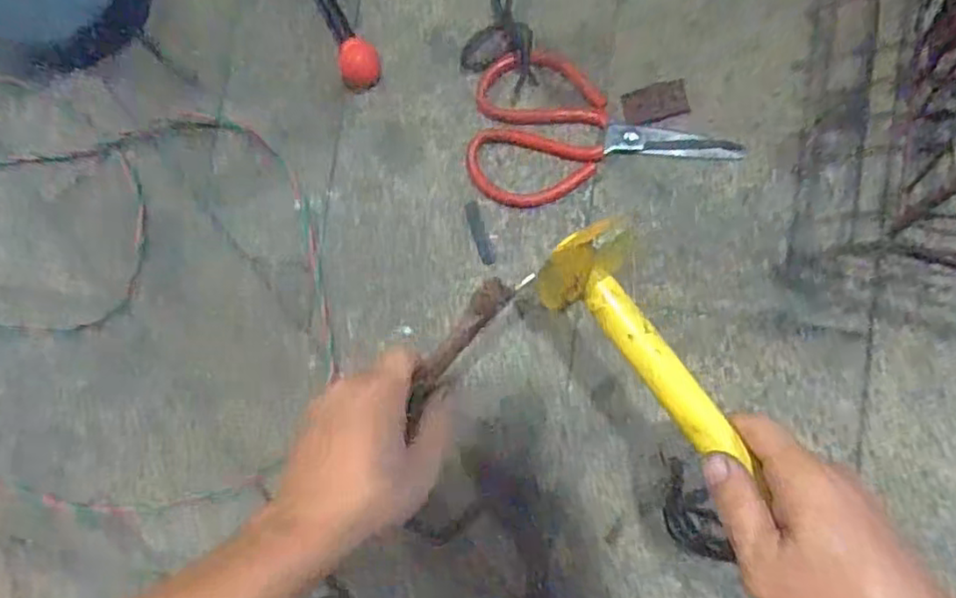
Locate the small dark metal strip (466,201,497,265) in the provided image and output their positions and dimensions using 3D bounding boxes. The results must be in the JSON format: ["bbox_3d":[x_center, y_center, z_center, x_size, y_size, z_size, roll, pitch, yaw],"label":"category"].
[{"bbox_3d":[0.002,-0.049,0.495,0.011,0.004,0.049,-20,84,6],"label":"small dark metal strip"}]

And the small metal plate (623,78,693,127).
[{"bbox_3d":[0.128,-0.142,0.483,0.045,0.004,0.026,-14,85,7],"label":"small metal plate"}]

